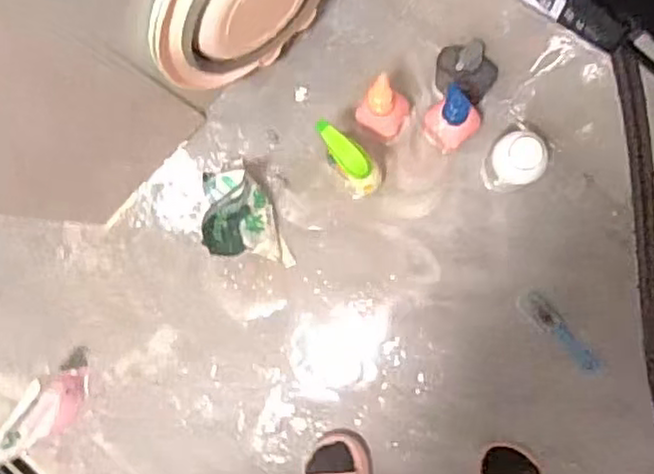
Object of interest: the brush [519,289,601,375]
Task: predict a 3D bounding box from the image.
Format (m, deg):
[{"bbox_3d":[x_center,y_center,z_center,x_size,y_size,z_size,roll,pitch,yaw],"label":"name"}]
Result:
[{"bbox_3d":[0.355,0.146,1.067,0.042,0.020,0.156,-40,85,4],"label":"brush"}]

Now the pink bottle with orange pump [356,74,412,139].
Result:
[{"bbox_3d":[0.082,-0.185,1.023,0.067,0.145,0.070,0,88,5],"label":"pink bottle with orange pump"}]

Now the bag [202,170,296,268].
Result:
[{"bbox_3d":[-0.131,-0.024,1.067,0.091,0.133,0.169,-20,87,6],"label":"bag"}]

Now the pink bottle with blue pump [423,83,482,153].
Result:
[{"bbox_3d":[0.181,-0.169,1.022,0.072,0.142,0.066,0,88,5],"label":"pink bottle with blue pump"}]

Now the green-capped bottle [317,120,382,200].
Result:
[{"bbox_3d":[0.032,-0.110,1.005,0.065,0.197,0.101,-37,85,4],"label":"green-capped bottle"}]

